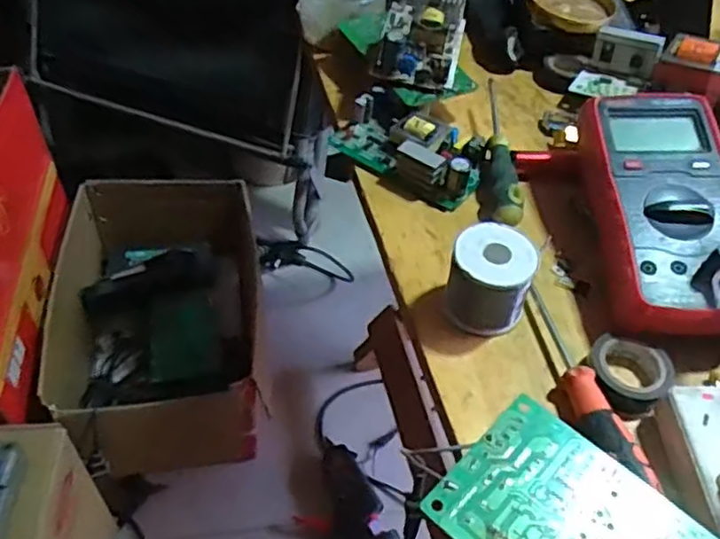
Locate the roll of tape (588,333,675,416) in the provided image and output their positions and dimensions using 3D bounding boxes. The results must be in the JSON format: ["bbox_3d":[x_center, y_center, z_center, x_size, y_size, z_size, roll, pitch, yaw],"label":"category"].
[{"bbox_3d":[0.162,0.065,0.415,0.048,0.019,0.050,2,49,-3],"label":"roll of tape"}]

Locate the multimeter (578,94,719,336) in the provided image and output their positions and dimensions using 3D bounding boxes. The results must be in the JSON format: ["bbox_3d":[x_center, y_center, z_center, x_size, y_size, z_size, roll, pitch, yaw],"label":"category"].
[{"bbox_3d":[0.207,-0.041,0.463,0.090,0.055,0.184,3,49,-2],"label":"multimeter"}]

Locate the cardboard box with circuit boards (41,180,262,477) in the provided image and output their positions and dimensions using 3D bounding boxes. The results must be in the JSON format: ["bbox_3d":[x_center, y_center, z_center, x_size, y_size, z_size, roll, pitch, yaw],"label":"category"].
[{"bbox_3d":[-0.278,0.077,0.967,0.255,0.185,0.440,-5,50,-9],"label":"cardboard box with circuit boards"}]

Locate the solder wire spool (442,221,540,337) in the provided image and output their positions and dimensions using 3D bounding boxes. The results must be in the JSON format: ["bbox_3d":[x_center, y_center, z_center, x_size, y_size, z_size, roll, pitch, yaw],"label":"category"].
[{"bbox_3d":[0.084,0.006,0.439,0.051,0.051,0.050,16,50,9],"label":"solder wire spool"}]

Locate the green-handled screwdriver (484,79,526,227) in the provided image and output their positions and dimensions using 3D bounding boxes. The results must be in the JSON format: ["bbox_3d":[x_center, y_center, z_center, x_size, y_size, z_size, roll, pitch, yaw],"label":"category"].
[{"bbox_3d":[0.109,-0.095,0.541,0.025,0.022,0.151,2,49,-3],"label":"green-handled screwdriver"}]

